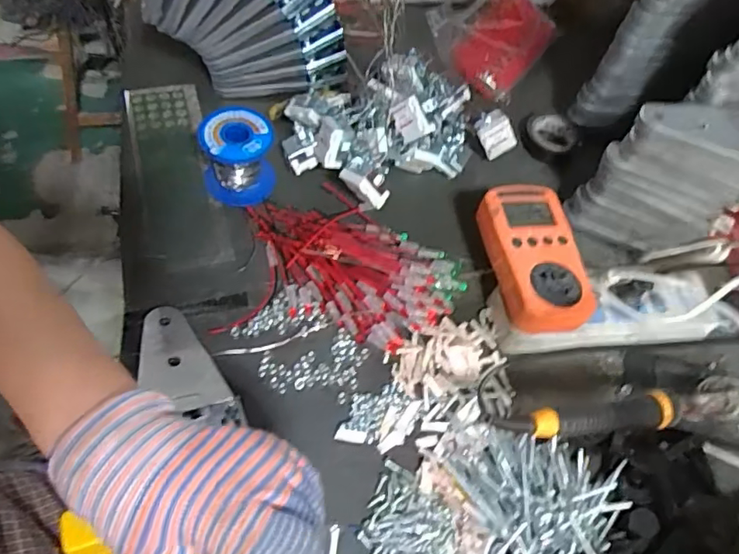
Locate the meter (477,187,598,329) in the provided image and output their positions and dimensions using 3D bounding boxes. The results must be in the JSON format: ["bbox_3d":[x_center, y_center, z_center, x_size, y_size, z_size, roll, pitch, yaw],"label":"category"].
[{"bbox_3d":[0.136,-0.013,0.461,0.071,0.048,0.133,-6,61,-13],"label":"meter"}]

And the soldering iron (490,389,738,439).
[{"bbox_3d":[0.173,0.089,0.358,0.206,0.016,0.022,1,59,-22],"label":"soldering iron"}]

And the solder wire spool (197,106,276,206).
[{"bbox_3d":[-0.118,-0.108,0.491,0.065,0.063,0.060,4,60,-7],"label":"solder wire spool"}]

